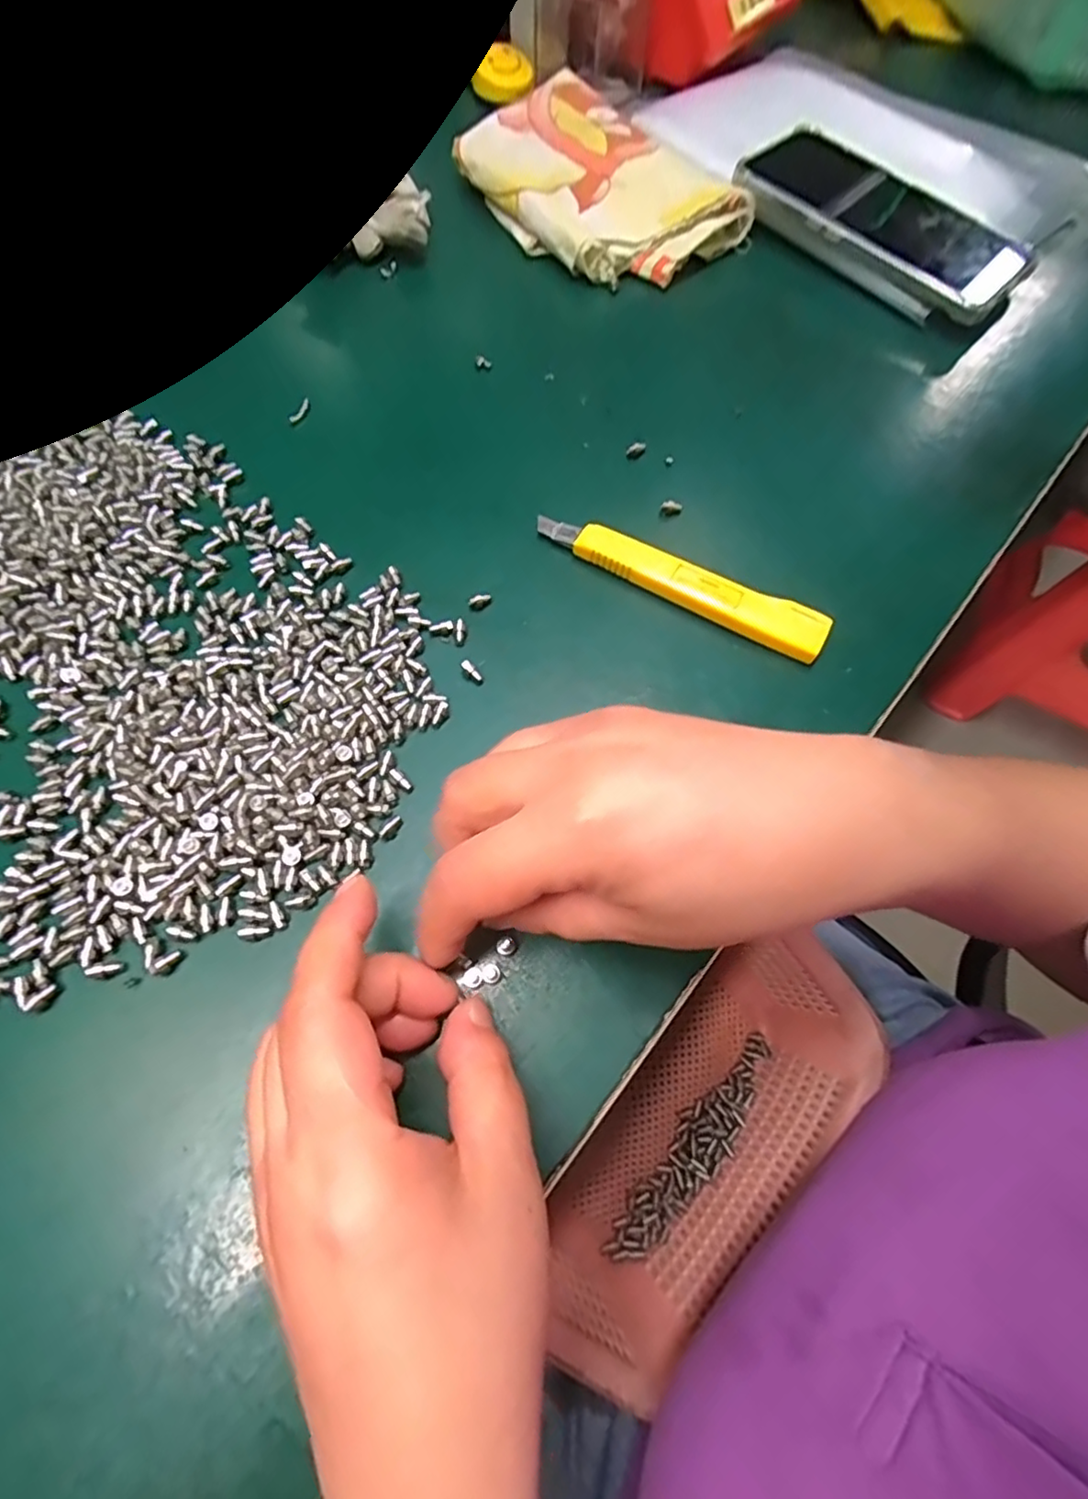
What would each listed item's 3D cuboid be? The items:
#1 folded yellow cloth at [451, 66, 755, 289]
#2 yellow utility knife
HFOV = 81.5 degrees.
[{"bbox_3d":[0.032,-0.337,0.378,0.112,0.033,0.157,-37,72,-16],"label":"folded yellow cloth"},{"bbox_3d":[0.058,-0.074,0.275,0.131,0.014,0.020,28,68,11],"label":"yellow utility knife"}]

